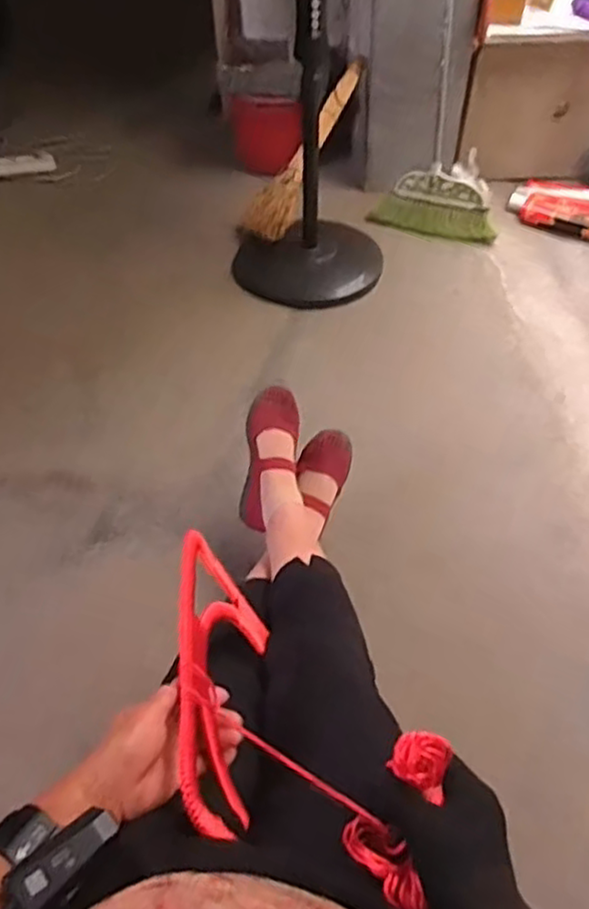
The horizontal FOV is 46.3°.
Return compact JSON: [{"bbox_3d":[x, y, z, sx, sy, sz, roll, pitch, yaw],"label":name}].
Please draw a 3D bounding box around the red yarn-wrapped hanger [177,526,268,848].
[{"bbox_3d":[-0.078,0.208,0.683,0.020,0.179,0.359,-23,17,8],"label":"red yarn-wrapped hanger"}]

